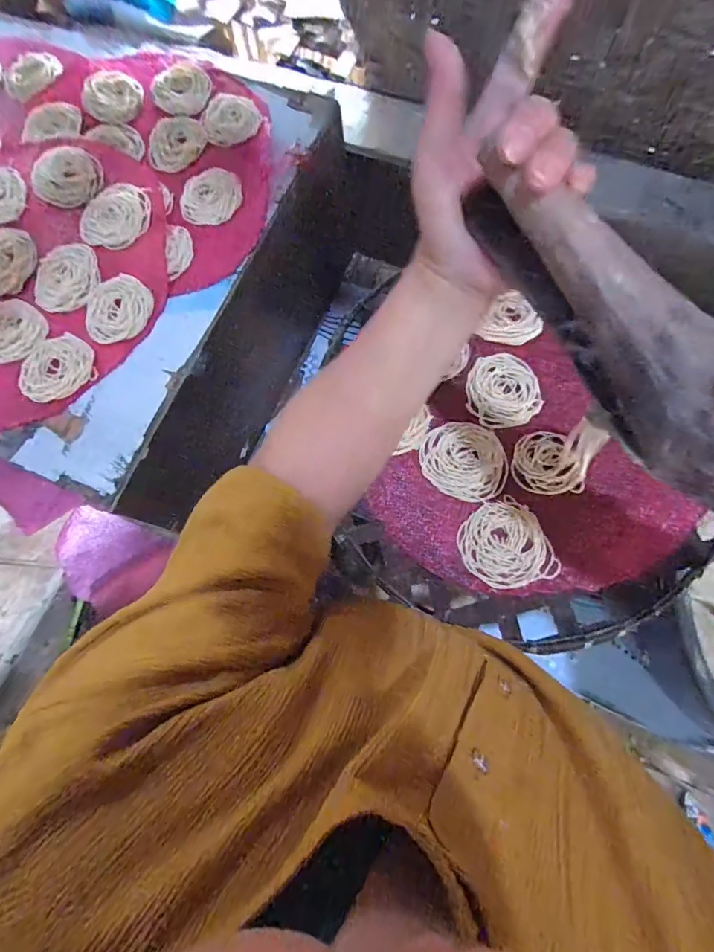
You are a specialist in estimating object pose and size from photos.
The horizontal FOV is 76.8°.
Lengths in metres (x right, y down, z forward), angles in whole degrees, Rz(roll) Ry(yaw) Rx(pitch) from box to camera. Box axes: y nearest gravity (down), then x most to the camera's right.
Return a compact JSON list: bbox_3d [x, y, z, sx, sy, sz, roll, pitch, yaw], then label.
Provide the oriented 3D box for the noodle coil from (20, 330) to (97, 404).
[{"bbox_3d":[-0.300,-0.109,0.450,0.073,0.005,0.067,0,77,1],"label":"noodle coil"}]

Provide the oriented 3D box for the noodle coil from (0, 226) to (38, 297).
[{"bbox_3d":[-0.384,-0.235,0.491,0.063,0.009,0.090,-19,77,-4],"label":"noodle coil"}]

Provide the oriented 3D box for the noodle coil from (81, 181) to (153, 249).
[{"bbox_3d":[-0.260,-0.284,0.488,0.070,0.007,0.086,12,77,4],"label":"noodle coil"}]

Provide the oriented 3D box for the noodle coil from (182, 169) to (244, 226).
[{"bbox_3d":[-0.160,-0.308,0.497,0.073,0.004,0.068,0,77,1],"label":"noodle coil"}]

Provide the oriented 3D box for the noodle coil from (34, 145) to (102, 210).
[{"bbox_3d":[-0.324,-0.338,0.510,0.076,0.014,0.072,0,77,1],"label":"noodle coil"}]

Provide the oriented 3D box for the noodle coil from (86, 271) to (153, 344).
[{"bbox_3d":[-0.246,-0.173,0.463,0.069,0.006,0.068,0,77,1],"label":"noodle coil"}]

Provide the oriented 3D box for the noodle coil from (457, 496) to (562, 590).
[{"bbox_3d":[0.134,0.062,0.408,0.076,0.006,0.076,-18,77,-3],"label":"noodle coil"}]

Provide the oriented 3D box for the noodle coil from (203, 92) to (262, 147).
[{"bbox_3d":[-0.147,-0.419,0.527,0.063,0.008,0.065,0,77,1],"label":"noodle coil"}]

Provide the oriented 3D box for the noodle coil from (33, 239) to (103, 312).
[{"bbox_3d":[-0.307,-0.211,0.475,0.070,0.011,0.072,0,77,1],"label":"noodle coil"}]

